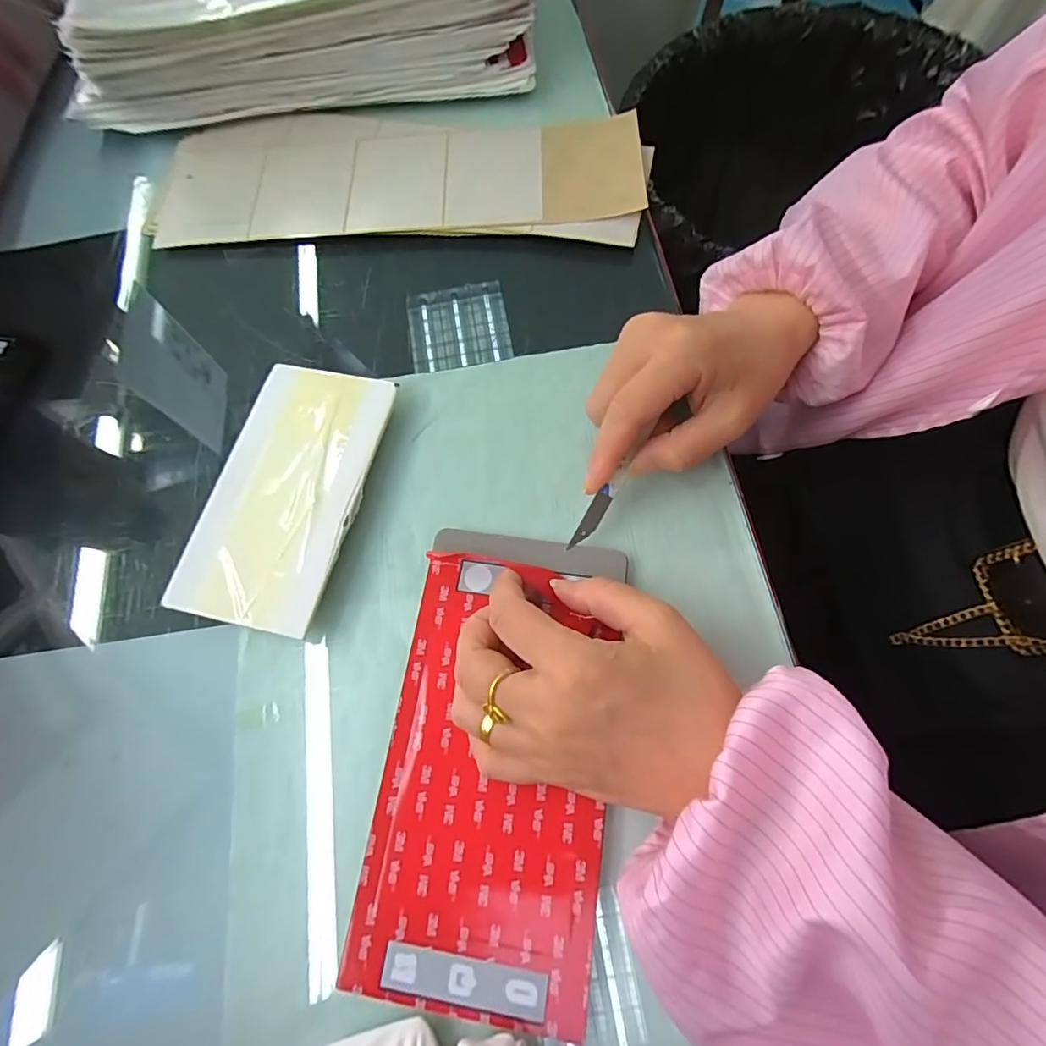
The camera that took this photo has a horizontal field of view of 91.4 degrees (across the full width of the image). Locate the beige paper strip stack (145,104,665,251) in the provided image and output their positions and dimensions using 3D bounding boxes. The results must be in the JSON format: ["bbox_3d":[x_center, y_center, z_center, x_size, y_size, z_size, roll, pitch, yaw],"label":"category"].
[{"bbox_3d":[-0.089,-0.242,0.358,0.339,0.011,0.115,2,71,3],"label":"beige paper strip stack"}]

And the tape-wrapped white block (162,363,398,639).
[{"bbox_3d":[-0.127,-0.019,0.283,0.080,0.015,0.149,12,72,7],"label":"tape-wrapped white block"}]

